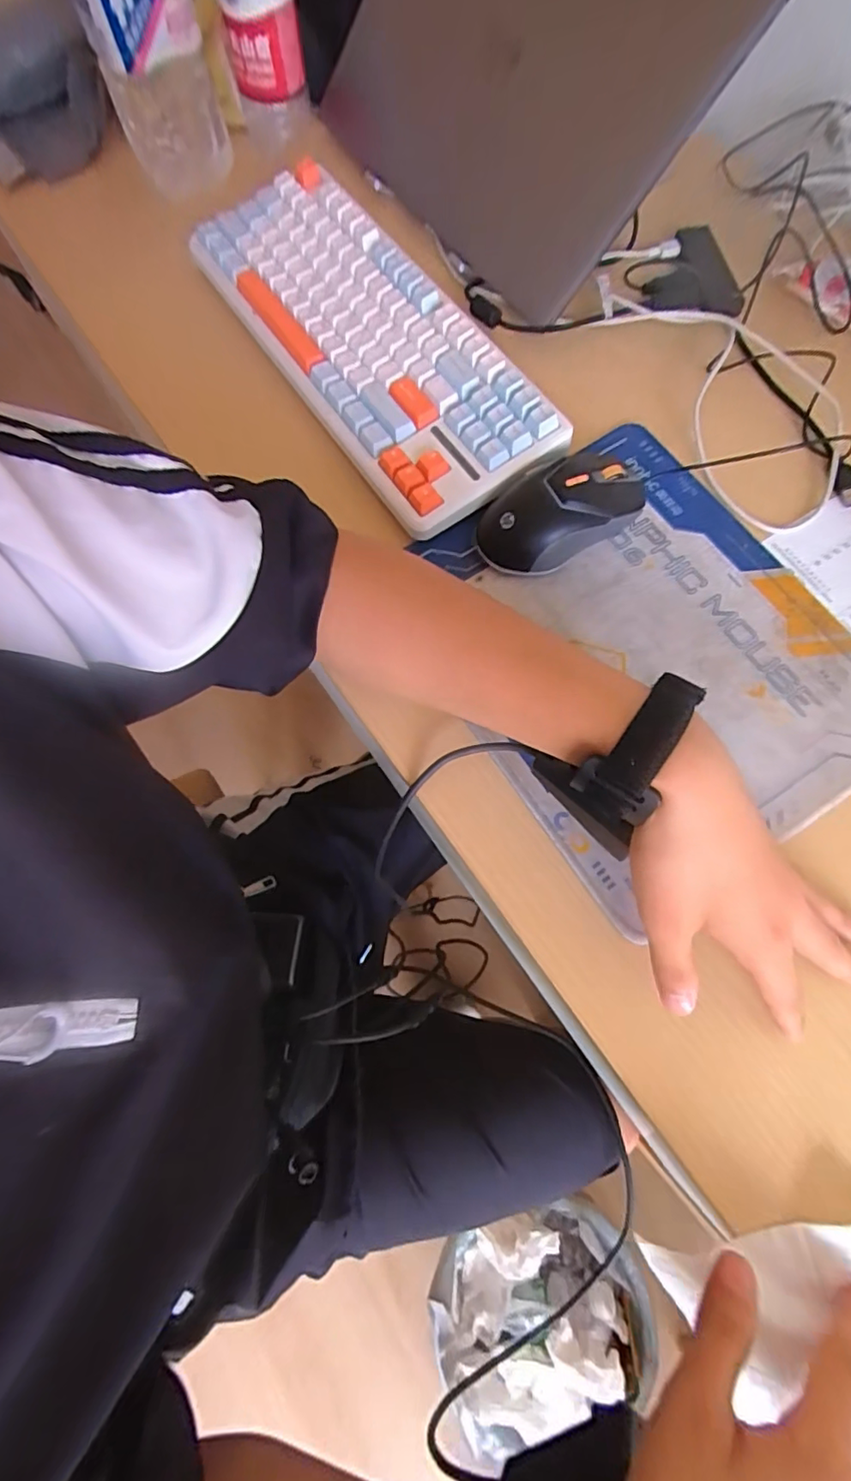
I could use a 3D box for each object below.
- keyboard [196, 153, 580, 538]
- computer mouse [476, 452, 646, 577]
[{"bbox_3d":[-0.050,-0.318,0.416,0.128,0.034,0.365,-31,75,-8],"label":"keyboard"},{"bbox_3d":[0.091,-0.158,0.369,0.109,0.038,0.061,-31,75,-8],"label":"computer mouse"}]

